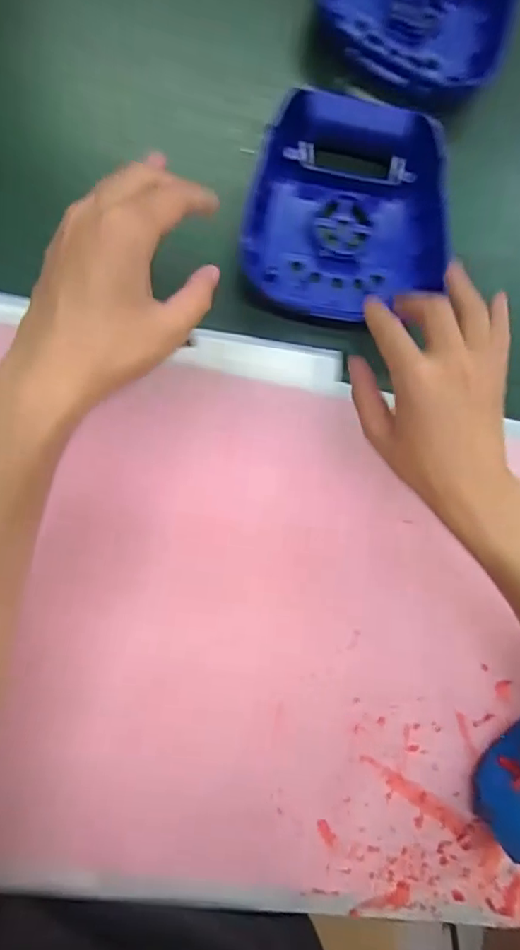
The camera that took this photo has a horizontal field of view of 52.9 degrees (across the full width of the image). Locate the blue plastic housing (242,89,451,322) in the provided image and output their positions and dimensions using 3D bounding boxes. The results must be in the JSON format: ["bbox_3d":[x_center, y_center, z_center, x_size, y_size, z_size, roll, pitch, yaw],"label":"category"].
[{"bbox_3d":[0.074,-0.218,0.435,0.173,0.048,0.163,-1,87,-7],"label":"blue plastic housing"}]

